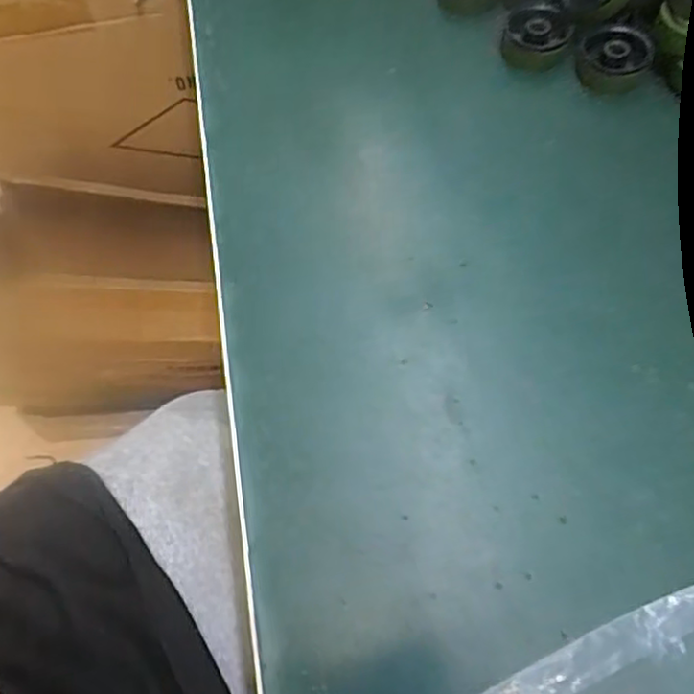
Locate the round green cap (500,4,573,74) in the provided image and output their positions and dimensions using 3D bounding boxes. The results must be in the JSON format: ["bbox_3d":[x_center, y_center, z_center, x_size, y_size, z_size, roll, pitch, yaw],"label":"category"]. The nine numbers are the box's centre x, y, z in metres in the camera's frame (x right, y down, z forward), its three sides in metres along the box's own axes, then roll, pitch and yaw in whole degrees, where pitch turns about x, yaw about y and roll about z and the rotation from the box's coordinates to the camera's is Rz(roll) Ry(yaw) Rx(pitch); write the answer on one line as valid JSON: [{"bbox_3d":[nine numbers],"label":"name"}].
[{"bbox_3d":[0.072,-0.118,0.258,0.024,0.010,0.025,-1,62,3],"label":"round green cap"}]

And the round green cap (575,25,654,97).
[{"bbox_3d":[0.099,-0.106,0.250,0.025,0.013,0.021,19,65,13],"label":"round green cap"}]

